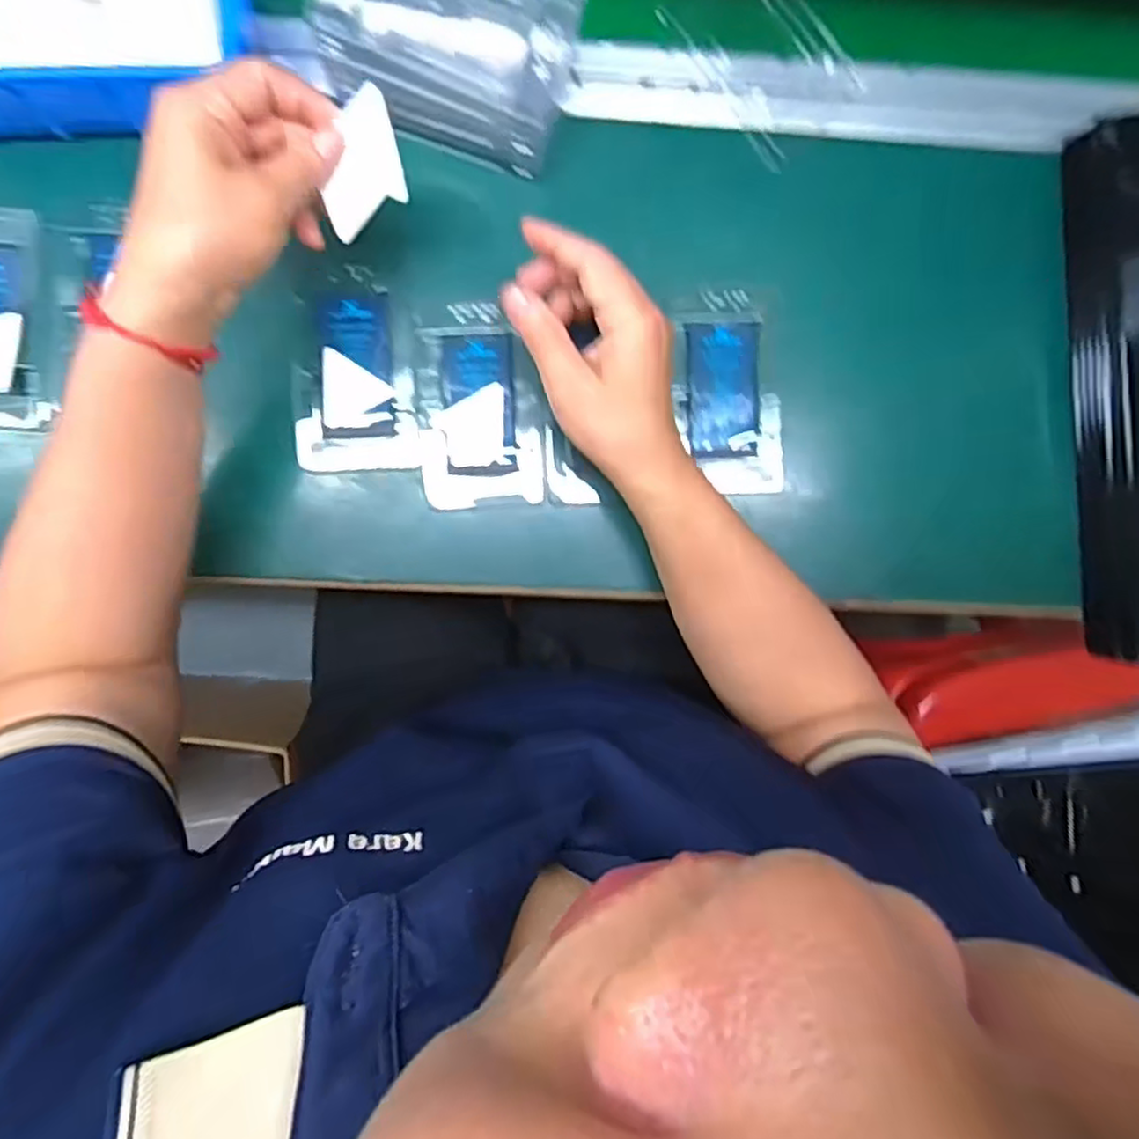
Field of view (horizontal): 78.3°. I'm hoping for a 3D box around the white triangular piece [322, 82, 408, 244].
[{"bbox_3d":[-0.102,-0.196,0.340,0.041,0.004,0.060,-7,125,1],"label":"white triangular piece"}]

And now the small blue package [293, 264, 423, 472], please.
[{"bbox_3d":[-0.134,-0.122,0.431,0.075,0.012,0.119,-4,93,-3],"label":"small blue package"}]

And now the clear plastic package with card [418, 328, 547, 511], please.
[{"bbox_3d":[-0.057,-0.094,0.439,0.073,0.013,0.107,-4,93,-3],"label":"clear plastic package with card"}]

